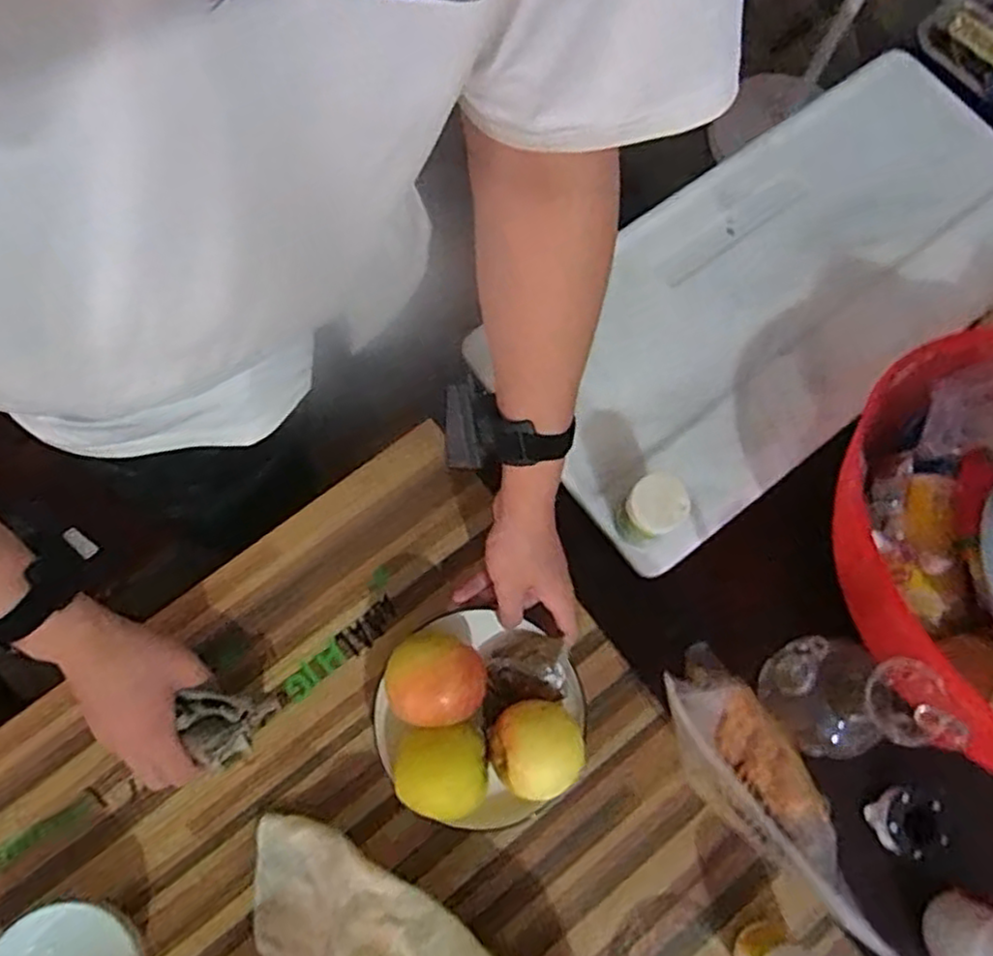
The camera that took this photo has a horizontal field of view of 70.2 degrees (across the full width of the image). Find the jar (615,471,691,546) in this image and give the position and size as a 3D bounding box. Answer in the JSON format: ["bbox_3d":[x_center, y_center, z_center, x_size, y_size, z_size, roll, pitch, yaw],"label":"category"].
[{"bbox_3d":[0.132,0.030,0.616,0.045,0.083,0.047,2,74,-6],"label":"jar"}]

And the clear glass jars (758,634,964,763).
[{"bbox_3d":[0.270,0.171,0.543,0.089,0.118,0.093,2,74,-6],"label":"clear glass jars"}]

